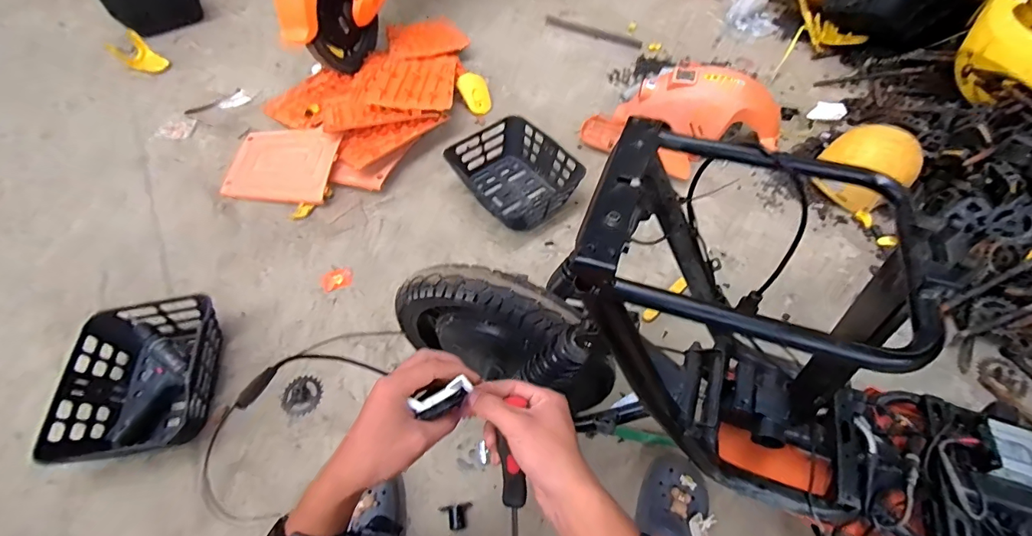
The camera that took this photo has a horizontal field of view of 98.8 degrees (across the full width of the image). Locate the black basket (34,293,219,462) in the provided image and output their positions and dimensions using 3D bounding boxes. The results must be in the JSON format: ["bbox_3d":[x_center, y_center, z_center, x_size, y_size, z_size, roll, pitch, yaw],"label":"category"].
[{"bbox_3d":[-0.774,0.233,0.945,0.273,0.127,0.327,-10,57,-4],"label":"black basket"}]

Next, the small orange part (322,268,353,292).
[{"bbox_3d":[-0.446,0.028,1.105,0.073,0.015,0.053,-19,58,-10],"label":"small orange part"}]

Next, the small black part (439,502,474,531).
[{"bbox_3d":[-0.107,0.449,0.799,0.057,0.015,0.039,-8,57,-3],"label":"small black part"}]

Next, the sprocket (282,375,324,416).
[{"bbox_3d":[-0.459,0.273,0.951,0.075,0.013,0.083,22,64,-2],"label":"sprocket"}]

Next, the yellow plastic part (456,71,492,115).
[{"bbox_3d":[-0.130,-0.572,1.444,0.095,0.023,0.136,-34,102,-18],"label":"yellow plastic part"}]

